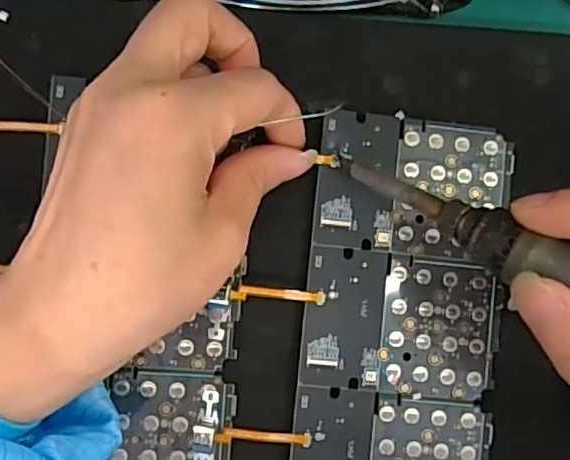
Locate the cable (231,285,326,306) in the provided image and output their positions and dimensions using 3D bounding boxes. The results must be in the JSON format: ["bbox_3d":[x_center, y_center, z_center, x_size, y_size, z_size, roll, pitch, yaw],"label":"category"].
[{"bbox_3d":[-0.003,0.026,0.238,0.037,0.005,0.005,4,86,-6],"label":"cable"}]

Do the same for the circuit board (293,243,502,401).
[{"bbox_3d":[0.047,0.038,0.242,0.077,0.004,0.055,8,86,-6],"label":"circuit board"}]

